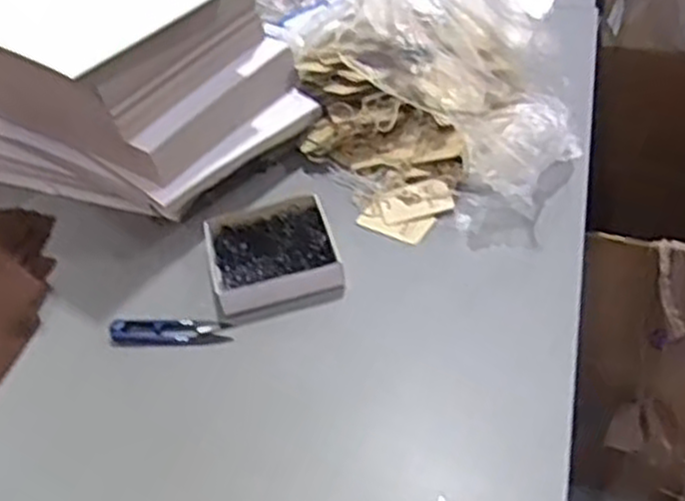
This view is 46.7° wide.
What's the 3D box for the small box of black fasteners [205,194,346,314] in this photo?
[{"bbox_3d":[-0.061,0.002,0.689,0.105,0.032,0.116,-13,42,-6],"label":"small box of black fasteners"}]

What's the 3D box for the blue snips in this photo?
[{"bbox_3d":[-0.141,0.066,0.646,0.099,0.006,0.028,-1,43,8],"label":"blue snips"}]

